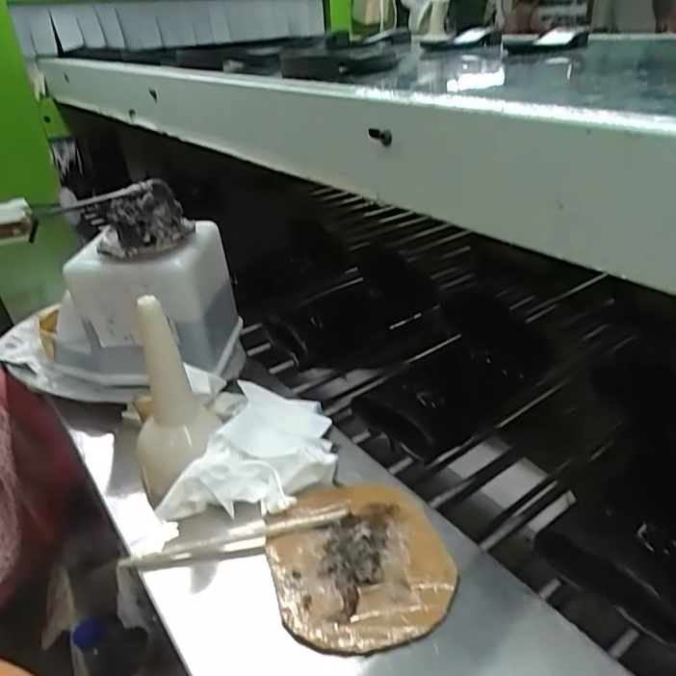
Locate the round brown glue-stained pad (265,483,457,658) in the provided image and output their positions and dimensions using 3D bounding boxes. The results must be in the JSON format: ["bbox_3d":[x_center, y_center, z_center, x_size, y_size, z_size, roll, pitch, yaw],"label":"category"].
[{"bbox_3d":[0.017,0.179,0.453,0.141,0.010,0.151,-3,31,2],"label":"round brown glue-stained pad"}]

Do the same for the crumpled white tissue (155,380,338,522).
[{"bbox_3d":[-0.086,0.103,0.557,0.154,0.047,0.161,-5,31,-2],"label":"crumpled white tissue"}]

